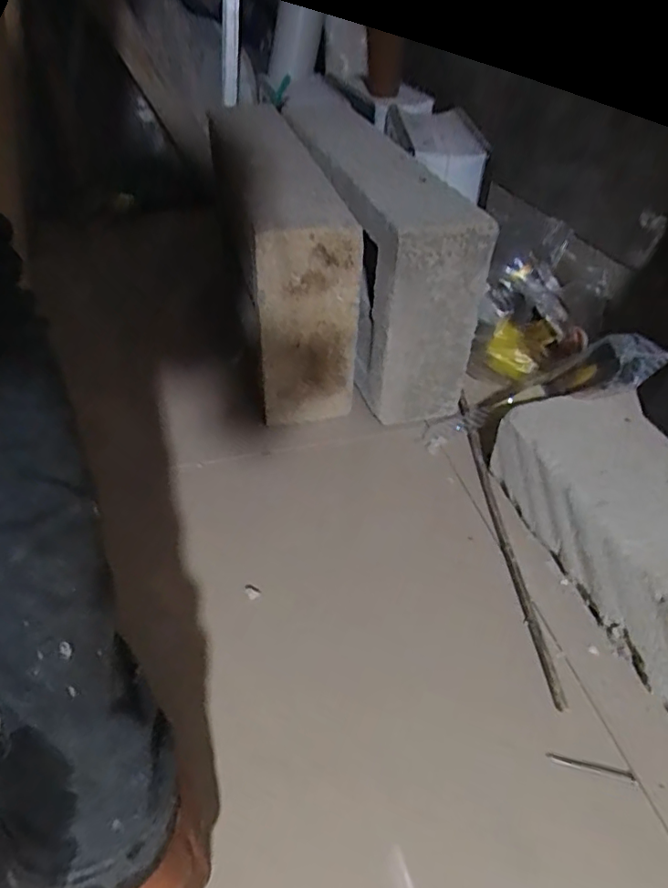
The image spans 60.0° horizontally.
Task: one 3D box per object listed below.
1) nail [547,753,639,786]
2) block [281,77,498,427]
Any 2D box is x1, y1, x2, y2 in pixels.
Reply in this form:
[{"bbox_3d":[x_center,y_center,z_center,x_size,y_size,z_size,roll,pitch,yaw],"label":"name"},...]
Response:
[{"bbox_3d":[0.152,0.190,0.339,0.050,0.004,0.005,10,43,9],"label":"nail"},{"bbox_3d":[0.027,-0.212,0.639,0.095,0.215,0.385,-9,43,-12],"label":"block"}]

